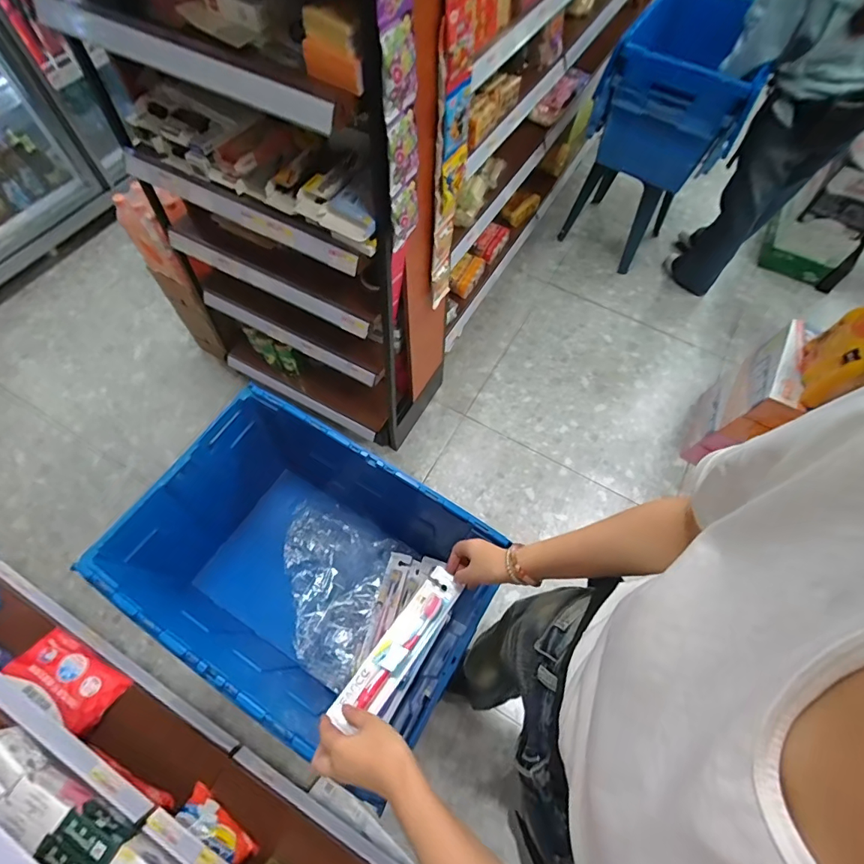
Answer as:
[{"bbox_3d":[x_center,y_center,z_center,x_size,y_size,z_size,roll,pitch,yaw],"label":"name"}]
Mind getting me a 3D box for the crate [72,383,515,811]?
[{"bbox_3d":[-0.226,0.268,0.878,0.598,0.341,0.408,30,66,12],"label":"crate"}]

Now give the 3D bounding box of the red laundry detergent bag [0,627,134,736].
[{"bbox_3d":[-0.887,0.592,1.096,0.255,0.075,0.122,30,66,12],"label":"red laundry detergent bag"}]

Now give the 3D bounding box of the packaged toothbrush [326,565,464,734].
[{"bbox_3d":[-0.039,0.286,0.617,0.058,0.022,0.228,26,52,28],"label":"packaged toothbrush"}]

